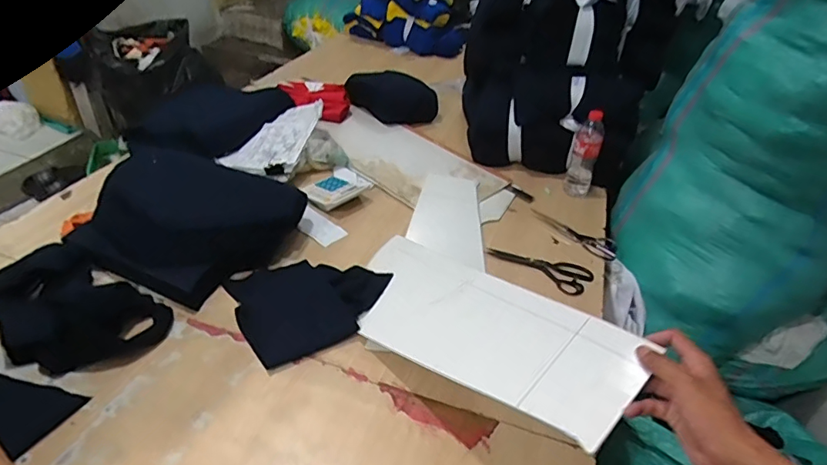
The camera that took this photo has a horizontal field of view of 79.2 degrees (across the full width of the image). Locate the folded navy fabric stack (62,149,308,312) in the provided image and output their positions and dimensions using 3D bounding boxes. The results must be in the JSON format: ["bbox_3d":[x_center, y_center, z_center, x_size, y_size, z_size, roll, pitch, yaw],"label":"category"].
[{"bbox_3d":[-0.454,-0.031,1.007,0.368,0.095,0.324,15,38,10],"label":"folded navy fabric stack"}]

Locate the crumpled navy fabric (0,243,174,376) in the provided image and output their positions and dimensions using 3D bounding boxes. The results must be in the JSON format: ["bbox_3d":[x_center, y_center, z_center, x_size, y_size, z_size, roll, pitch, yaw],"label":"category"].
[{"bbox_3d":[-0.564,0.127,0.825,0.271,0.072,0.199,23,40,19],"label":"crumpled navy fabric"}]

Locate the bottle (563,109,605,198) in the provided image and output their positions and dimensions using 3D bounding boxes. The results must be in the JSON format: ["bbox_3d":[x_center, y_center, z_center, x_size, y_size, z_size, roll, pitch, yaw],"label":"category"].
[{"bbox_3d":[0.428,-0.192,1.243,0.073,0.205,0.072,18,39,14],"label":"bottle"}]

